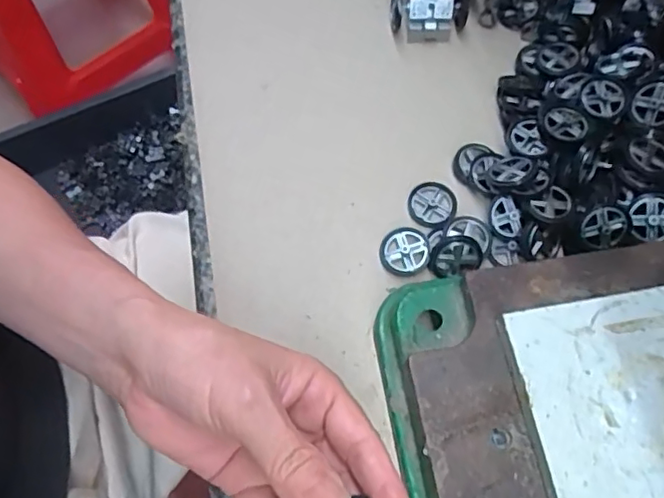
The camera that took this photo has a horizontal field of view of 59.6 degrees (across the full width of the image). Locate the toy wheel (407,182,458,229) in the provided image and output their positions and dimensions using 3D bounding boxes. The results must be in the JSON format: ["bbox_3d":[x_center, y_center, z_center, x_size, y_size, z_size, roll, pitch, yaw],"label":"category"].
[{"bbox_3d":[0.058,-0.026,0.335,0.027,0.005,0.027,0,67,0],"label":"toy wheel"}]

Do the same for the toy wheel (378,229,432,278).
[{"bbox_3d":[0.041,0.001,0.321,0.026,0.005,0.028,0,67,0],"label":"toy wheel"}]

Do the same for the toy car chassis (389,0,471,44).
[{"bbox_3d":[0.064,-0.165,0.378,0.051,0.054,0.020,-5,26,9],"label":"toy car chassis"}]

